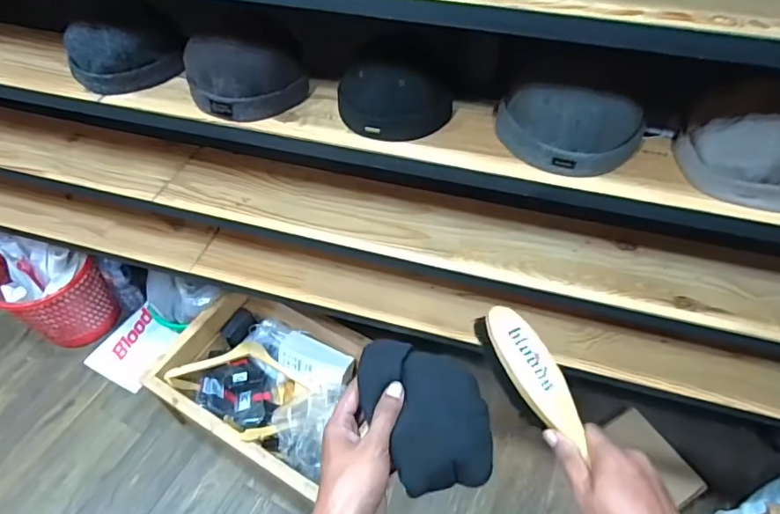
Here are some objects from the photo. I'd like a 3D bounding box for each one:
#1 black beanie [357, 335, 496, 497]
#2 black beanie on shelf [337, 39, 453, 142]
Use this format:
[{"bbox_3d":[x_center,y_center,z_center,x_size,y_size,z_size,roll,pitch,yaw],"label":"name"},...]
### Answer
[{"bbox_3d":[0.033,0.147,0.489,0.101,0.069,0.148,-21,55,-17],"label":"black beanie"},{"bbox_3d":[0.010,-0.269,0.764,0.177,0.100,0.167,3,51,3],"label":"black beanie on shelf"}]

